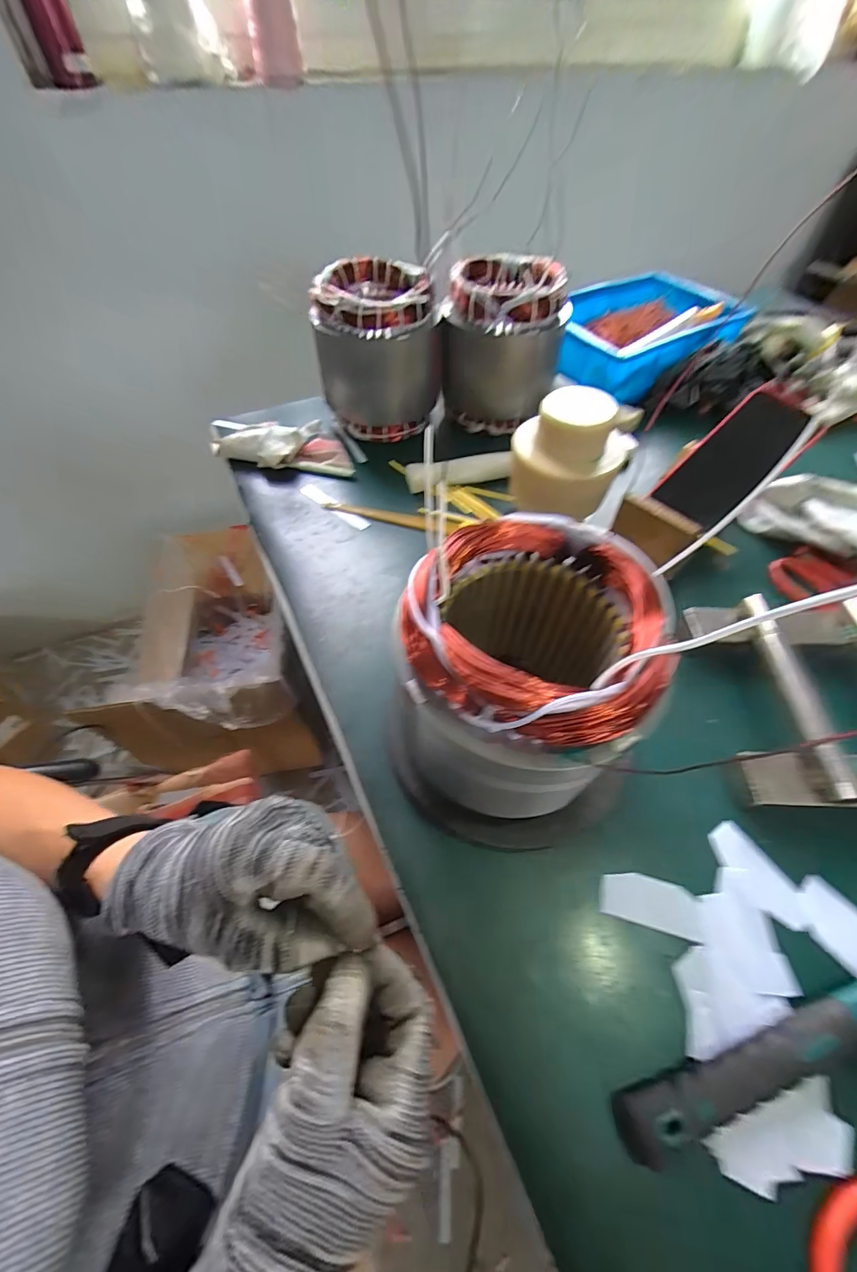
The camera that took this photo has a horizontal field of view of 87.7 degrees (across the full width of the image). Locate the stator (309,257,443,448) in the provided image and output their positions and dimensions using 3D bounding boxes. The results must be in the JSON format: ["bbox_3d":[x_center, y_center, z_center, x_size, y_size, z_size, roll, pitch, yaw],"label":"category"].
[{"bbox_3d":[-0.063,-0.352,0.565,0.147,0.166,0.125,-7,56,-5],"label":"stator"}]

